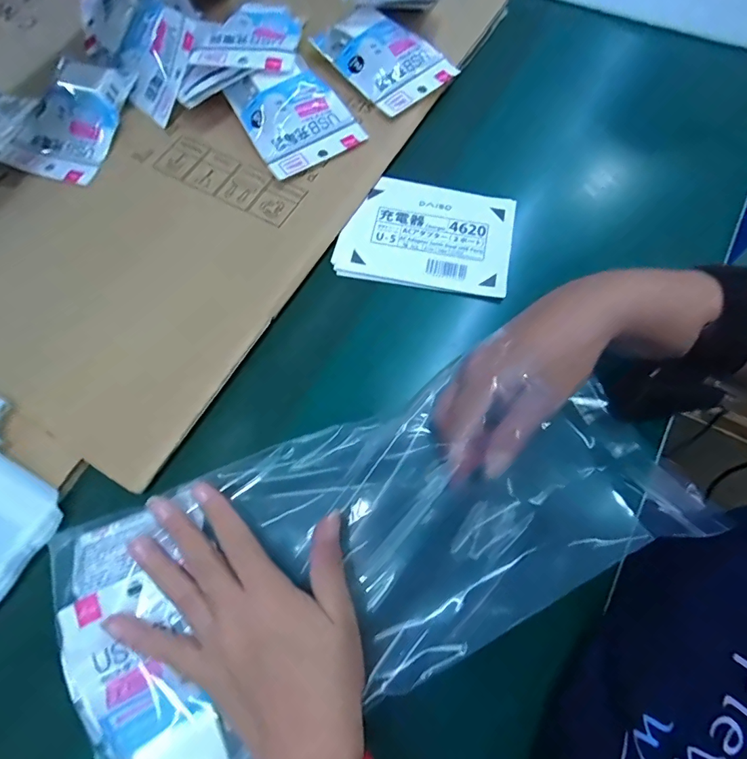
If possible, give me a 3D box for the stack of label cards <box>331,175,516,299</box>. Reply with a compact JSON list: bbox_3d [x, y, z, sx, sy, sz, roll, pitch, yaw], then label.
[{"bbox_3d":[0.050,-0.133,0.395,0.150,0.005,0.111,11,70,5],"label":"stack of label cards"}]

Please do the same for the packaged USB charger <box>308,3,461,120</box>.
[{"bbox_3d":[0.014,-0.331,0.435,0.097,0.023,0.124,-39,74,-13],"label":"packaged USB charger"}]

